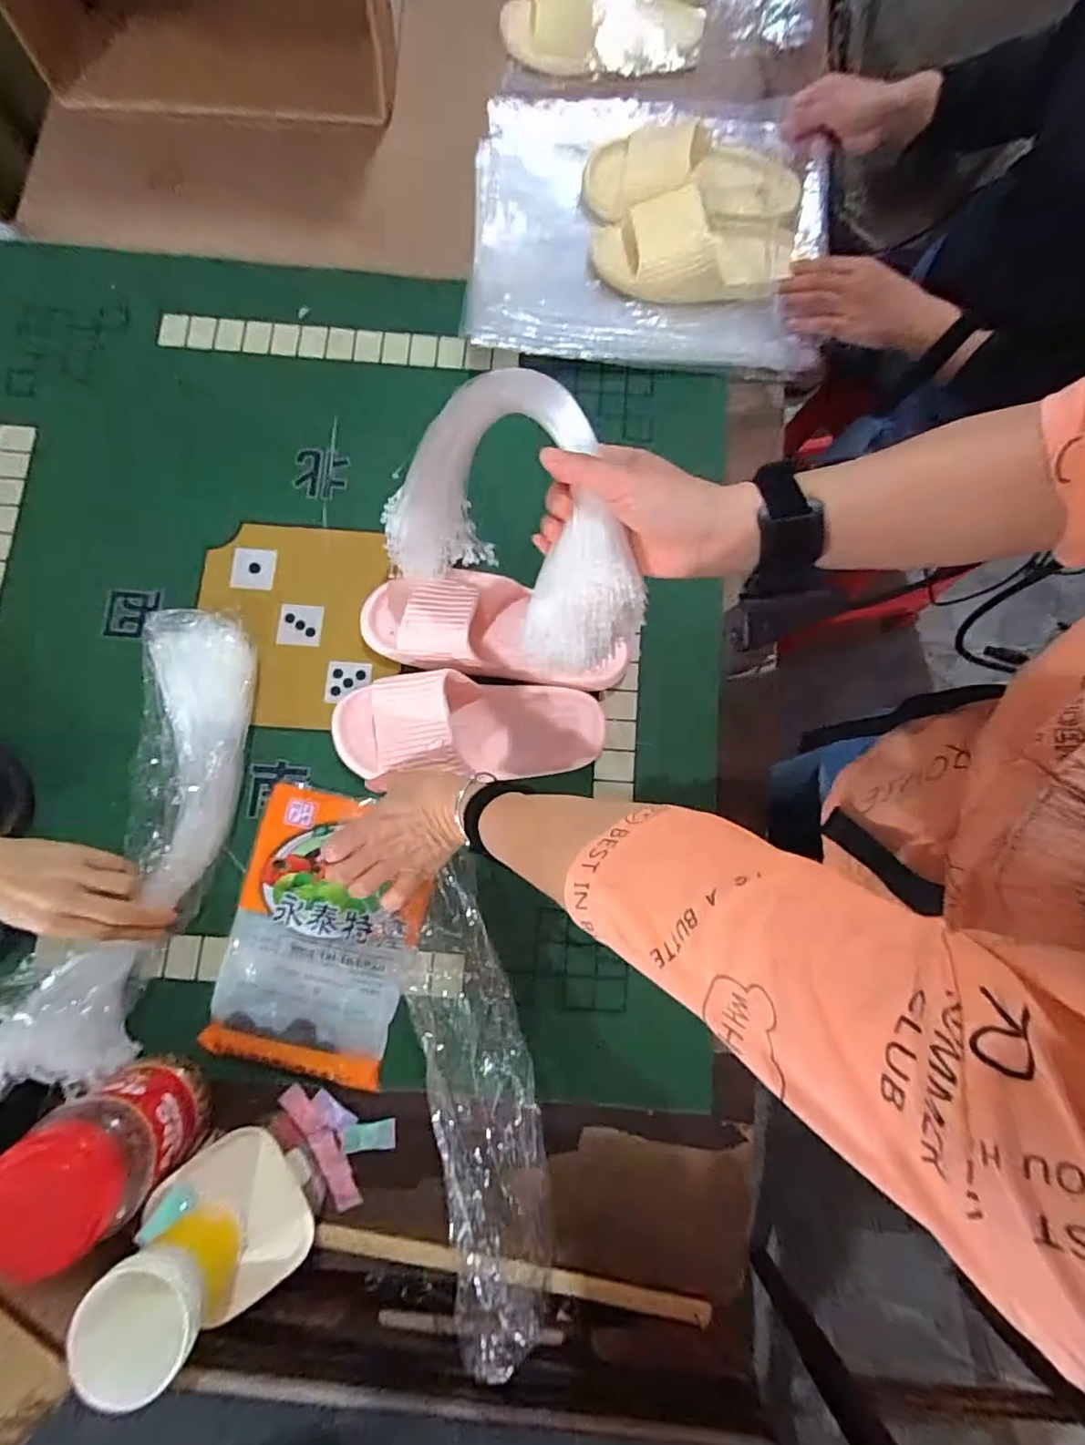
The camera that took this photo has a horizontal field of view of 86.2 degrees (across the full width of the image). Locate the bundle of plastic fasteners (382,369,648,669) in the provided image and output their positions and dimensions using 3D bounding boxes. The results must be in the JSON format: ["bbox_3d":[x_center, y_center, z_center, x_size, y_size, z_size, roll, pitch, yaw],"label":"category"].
[{"bbox_3d":[-0.022,-0.140,0.461,0.125,0.205,0.241,-44,83,-8],"label":"bundle of plastic fasteners"}]

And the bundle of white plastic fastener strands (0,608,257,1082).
[{"bbox_3d":[-0.359,0.097,0.532,0.116,0.068,0.416,11,79,1],"label":"bundle of white plastic fastener strands"}]

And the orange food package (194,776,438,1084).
[{"bbox_3d":[-0.204,0.192,0.540,0.165,0.012,0.239,13,80,2],"label":"orange food package"}]

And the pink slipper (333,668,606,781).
[{"bbox_3d":[-0.071,0.003,0.552,0.257,0.067,0.090,1,79,-1],"label":"pink slipper"}]

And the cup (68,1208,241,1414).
[{"bbox_3d":[-0.257,0.391,0.405,0.071,0.110,0.071,0,79,-1],"label":"cup"}]

